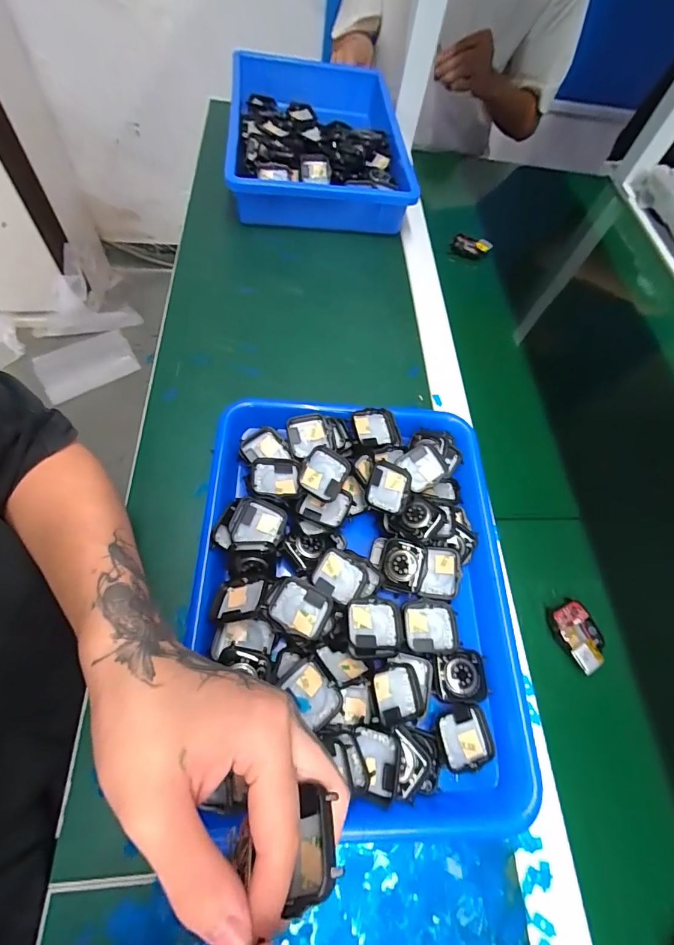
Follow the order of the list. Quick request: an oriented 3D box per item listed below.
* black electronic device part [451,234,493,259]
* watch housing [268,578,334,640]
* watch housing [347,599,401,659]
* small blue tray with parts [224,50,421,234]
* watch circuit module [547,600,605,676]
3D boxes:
[{"bbox_3d":[0.194,-0.326,0.584,0.053,0.032,0.008,28,62,8],"label":"black electronic device part"},{"bbox_3d":[-0.027,0.102,0.307,0.043,0.015,0.037,25,62,7],"label":"watch housing"},{"bbox_3d":[0.029,0.120,0.311,0.041,0.016,0.042,3,62,-5],"label":"watch housing"},{"bbox_3d":[-0.025,-0.517,0.627,0.251,0.078,0.389,-1,62,-4],"label":"small blue tray with parts"},{"bbox_3d":[0.209,0.140,0.347,0.039,0.010,0.052,-22,69,-21],"label":"watch circuit module"}]

